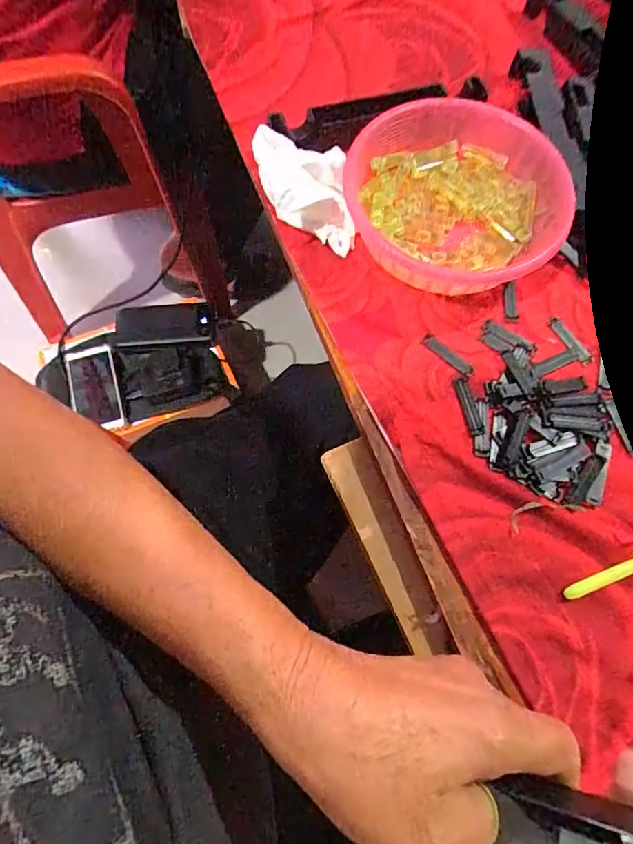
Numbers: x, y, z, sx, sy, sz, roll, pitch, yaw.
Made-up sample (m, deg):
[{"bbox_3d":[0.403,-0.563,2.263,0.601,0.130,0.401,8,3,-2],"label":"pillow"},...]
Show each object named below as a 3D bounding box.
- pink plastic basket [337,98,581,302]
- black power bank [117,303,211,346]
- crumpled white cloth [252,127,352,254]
[{"bbox_3d":[0.118,-0.175,0.377,0.176,0.047,0.164,0,71,-1],"label":"pink plastic basket"},{"bbox_3d":[-0.245,-0.154,0.745,0.152,0.023,0.071,1,71,-1],"label":"black power bank"},{"bbox_3d":[-0.007,-0.177,0.363,0.069,0.066,0.071,-10,72,-5],"label":"crumpled white cloth"}]

